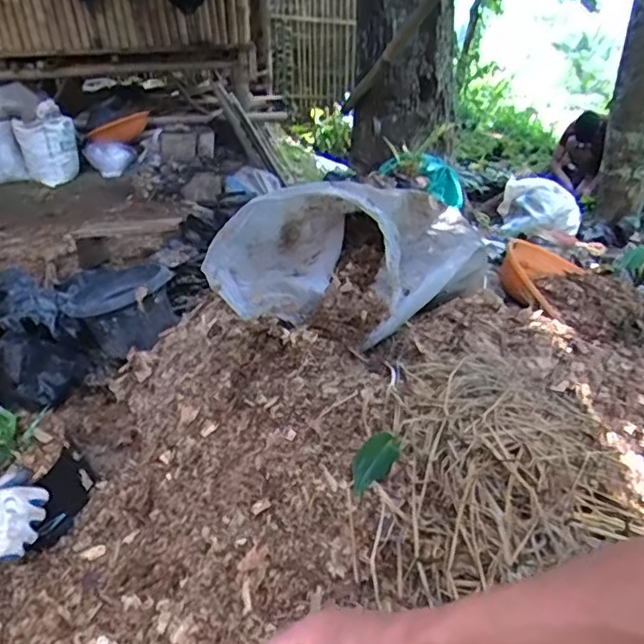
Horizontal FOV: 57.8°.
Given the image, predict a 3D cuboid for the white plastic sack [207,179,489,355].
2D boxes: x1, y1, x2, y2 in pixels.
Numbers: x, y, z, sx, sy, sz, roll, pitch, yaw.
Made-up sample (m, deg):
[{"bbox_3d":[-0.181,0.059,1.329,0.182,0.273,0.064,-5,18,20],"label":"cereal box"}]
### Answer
[{"bbox_3d":[0.079,-0.172,1.196,0.328,0.262,0.575,19,36,34],"label":"white plastic sack"}]

